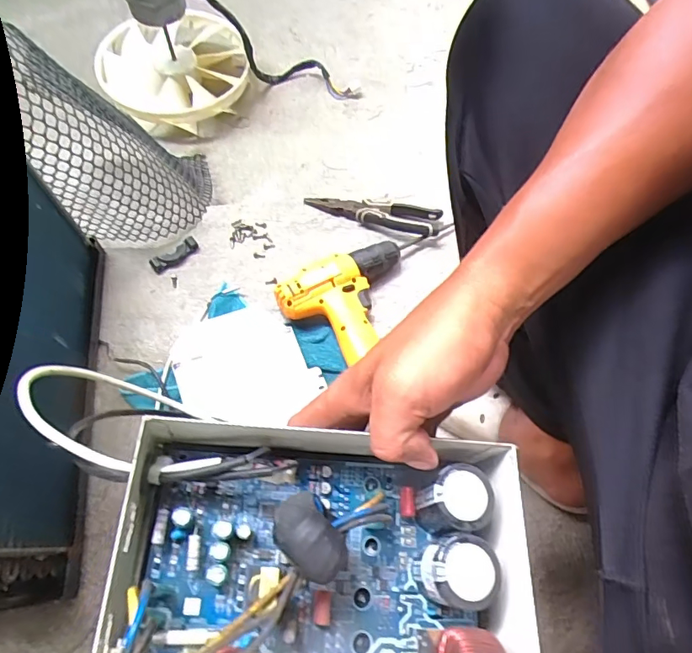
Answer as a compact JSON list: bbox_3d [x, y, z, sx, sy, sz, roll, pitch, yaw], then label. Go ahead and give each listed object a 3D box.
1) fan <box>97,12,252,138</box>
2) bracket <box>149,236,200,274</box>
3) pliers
[{"bbox_3d":[-0.331,-0.498,0.961,0.268,0.067,0.273,0,68,0],"label":"fan"},{"bbox_3d":[-0.244,-0.101,0.704,0.070,0.018,0.022,-32,70,-14],"label":"bracket"},{"bbox_3d":[0.039,-0.174,0.725,0.195,0.023,0.047,17,67,7],"label":"pliers"}]

